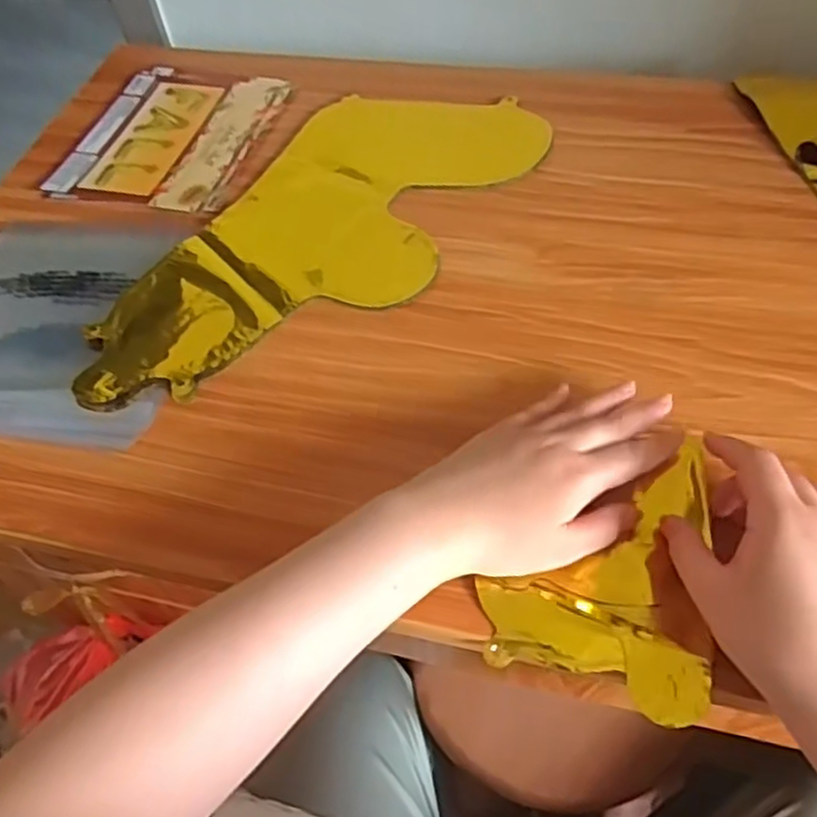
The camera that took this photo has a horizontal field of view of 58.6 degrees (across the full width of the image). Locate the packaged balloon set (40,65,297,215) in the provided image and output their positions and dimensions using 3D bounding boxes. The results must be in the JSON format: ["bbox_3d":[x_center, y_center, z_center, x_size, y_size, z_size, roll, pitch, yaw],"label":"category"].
[{"bbox_3d":[-0.221,-0.257,0.684,0.167,0.009,0.193,11,56,12],"label":"packaged balloon set"}]

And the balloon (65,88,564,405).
[{"bbox_3d":[-0.075,-0.140,0.575,0.191,0.026,0.403,29,61,23],"label":"balloon"}]

